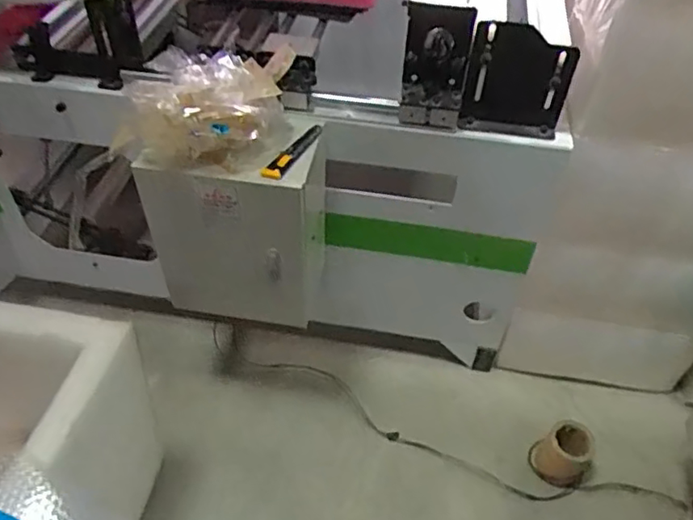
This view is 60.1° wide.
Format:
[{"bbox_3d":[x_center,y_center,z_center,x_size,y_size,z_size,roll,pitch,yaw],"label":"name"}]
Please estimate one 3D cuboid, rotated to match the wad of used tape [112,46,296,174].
[{"bbox_3d":[-0.255,-0.266,1.043,0.302,0.157,0.214,3,47,1],"label":"wad of used tape"}]

